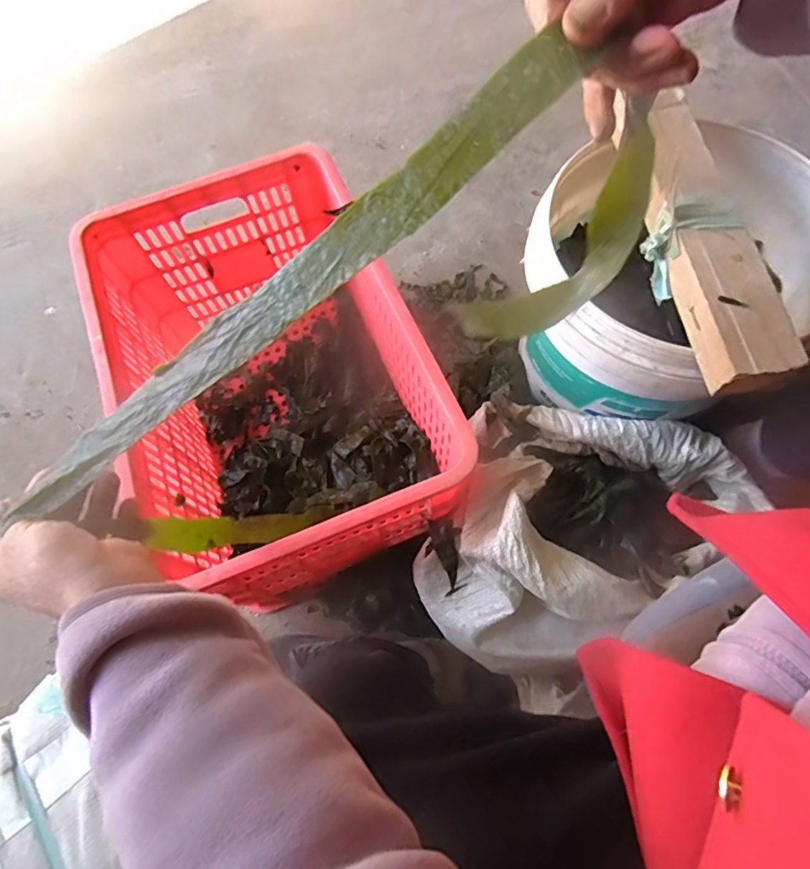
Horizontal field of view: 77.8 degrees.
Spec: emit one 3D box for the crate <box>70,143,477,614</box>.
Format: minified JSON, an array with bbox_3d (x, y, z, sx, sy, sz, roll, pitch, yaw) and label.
[{"bbox_3d":[-0.169,-0.066,0.696,0.342,0.286,0.510,-22,68,-7],"label":"crate"}]

